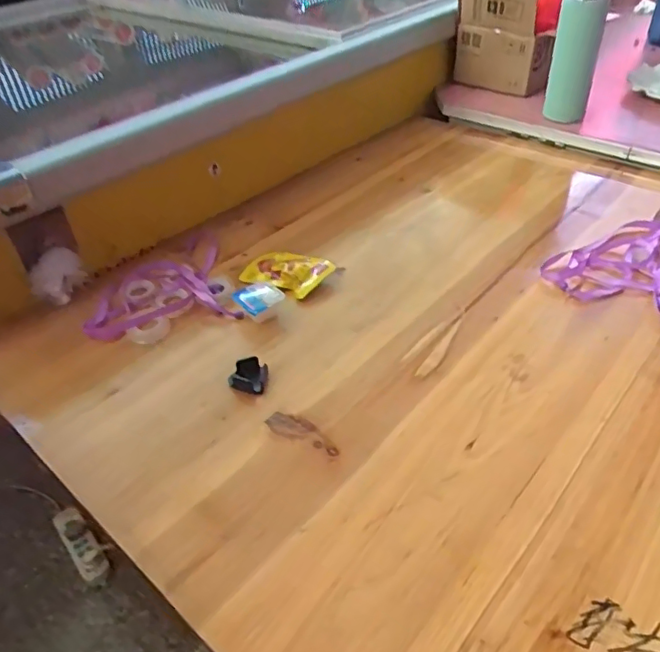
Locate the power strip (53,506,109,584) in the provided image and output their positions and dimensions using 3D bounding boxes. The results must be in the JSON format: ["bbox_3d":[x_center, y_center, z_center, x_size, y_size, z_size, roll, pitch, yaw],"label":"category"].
[{"bbox_3d":[-0.527,0.457,1.215,0.063,0.052,0.209,-31,47,-28],"label":"power strip"}]

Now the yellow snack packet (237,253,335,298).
[{"bbox_3d":[-0.051,-0.067,0.694,0.105,0.021,0.070,18,45,24],"label":"yellow snack packet"}]

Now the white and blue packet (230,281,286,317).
[{"bbox_3d":[-0.083,-0.035,0.660,0.046,0.016,0.054,29,50,33],"label":"white and blue packet"}]

